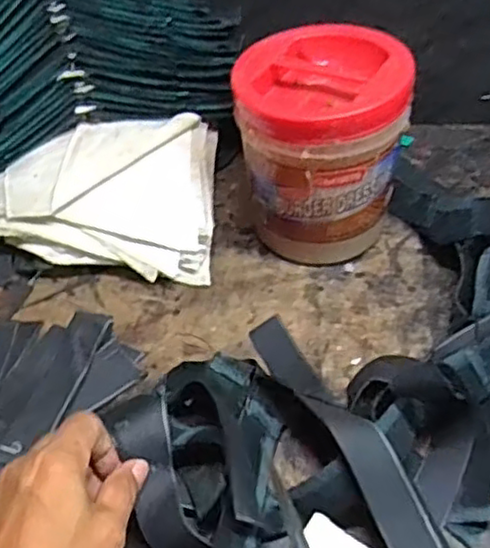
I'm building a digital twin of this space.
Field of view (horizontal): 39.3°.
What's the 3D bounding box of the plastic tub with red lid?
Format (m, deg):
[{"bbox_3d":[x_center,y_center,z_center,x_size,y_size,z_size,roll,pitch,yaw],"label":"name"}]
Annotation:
[{"bbox_3d":[0.057,-0.089,0.511,0.112,0.144,0.113,-2,47,2],"label":"plastic tub with red lid"}]

